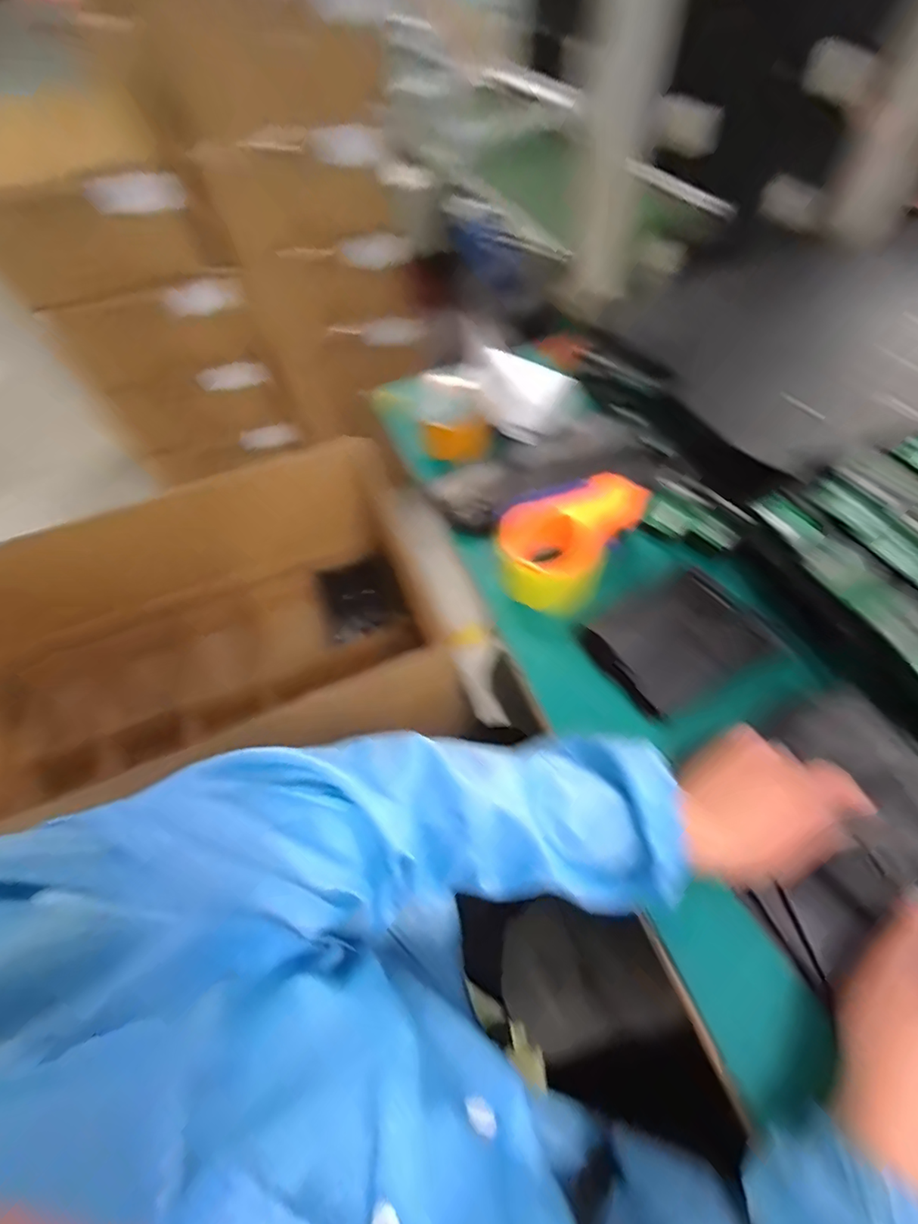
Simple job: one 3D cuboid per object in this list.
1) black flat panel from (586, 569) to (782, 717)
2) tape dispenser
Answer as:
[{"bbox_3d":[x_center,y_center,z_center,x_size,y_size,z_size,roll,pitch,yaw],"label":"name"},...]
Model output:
[{"bbox_3d":[0.211,0.027,0.519,0.147,0.014,0.114,-27,59,-13],"label":"black flat panel"},{"bbox_3d":[0.116,-0.080,0.577,0.111,0.085,0.140,34,65,23],"label":"tape dispenser"}]

